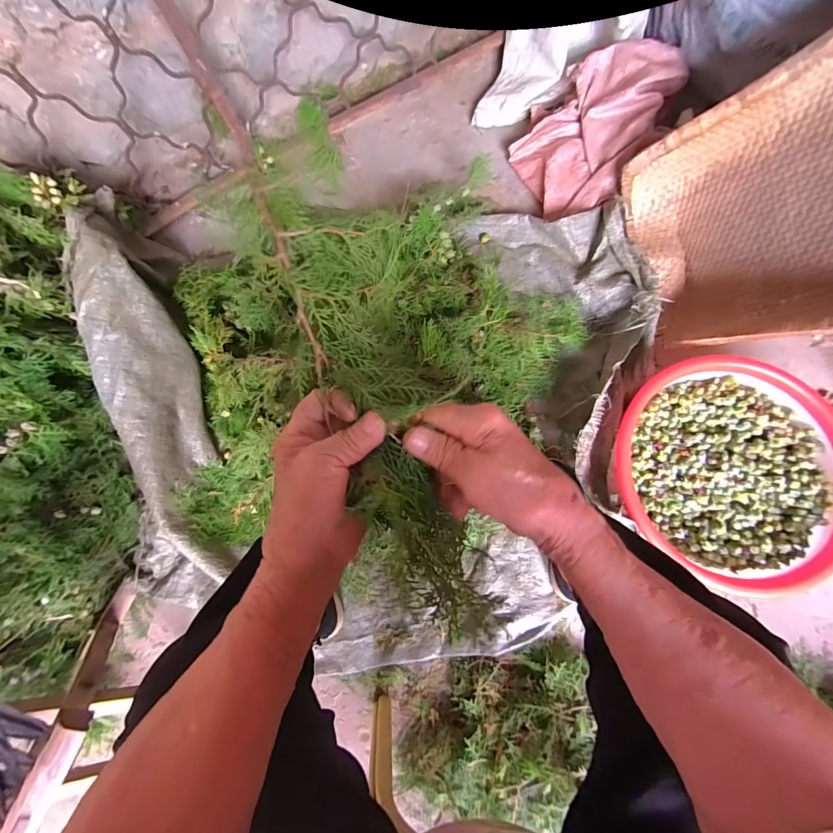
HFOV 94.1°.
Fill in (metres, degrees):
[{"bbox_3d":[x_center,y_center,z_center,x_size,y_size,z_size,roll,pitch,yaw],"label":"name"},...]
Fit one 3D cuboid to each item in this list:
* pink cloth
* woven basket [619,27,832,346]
[{"bbox_3d":[0.376,-0.579,0.783,0.342,0.047,0.276,-29,77,18],"label":"pink cloth"},{"bbox_3d":[0.584,-0.328,0.622,0.120,0.406,0.470,-9,90,-34],"label":"woven basket"}]

